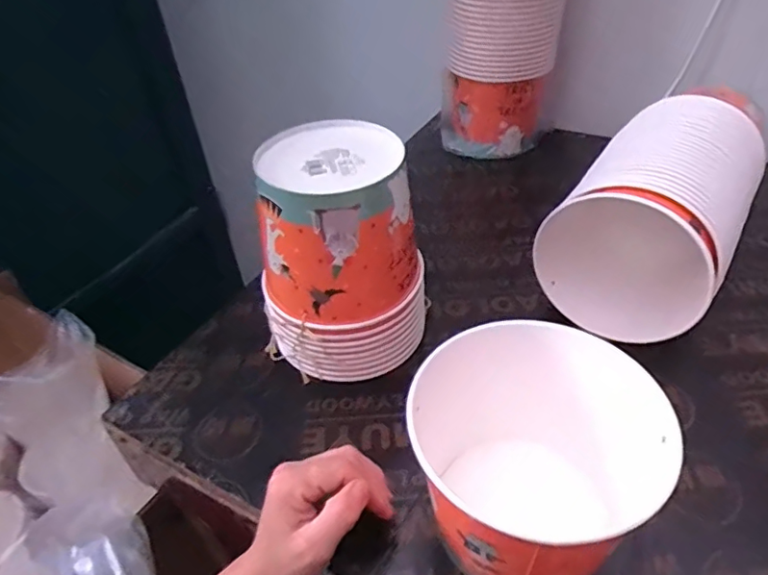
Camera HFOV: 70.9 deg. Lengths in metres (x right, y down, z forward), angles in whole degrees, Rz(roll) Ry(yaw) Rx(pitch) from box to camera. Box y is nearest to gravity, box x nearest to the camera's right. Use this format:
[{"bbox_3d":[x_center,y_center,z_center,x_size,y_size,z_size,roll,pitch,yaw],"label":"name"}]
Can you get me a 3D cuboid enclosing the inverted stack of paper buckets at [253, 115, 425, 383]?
[{"bbox_3d":[-0.047,-0.029,0.531,0.156,0.211,0.143,-17,42,-11],"label":"inverted stack of paper buckets"}]

